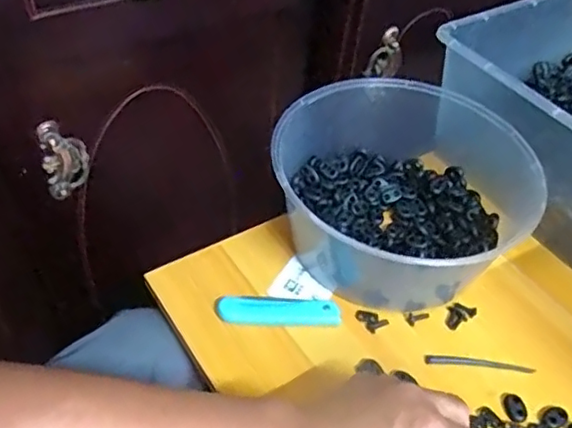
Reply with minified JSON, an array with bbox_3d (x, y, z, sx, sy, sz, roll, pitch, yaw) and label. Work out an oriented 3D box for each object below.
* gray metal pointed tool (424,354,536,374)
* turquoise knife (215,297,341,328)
[{"bbox_3d":[0.156,0.120,0.490,0.088,0.004,0.011,6,46,-2],"label":"gray metal pointed tool"},{"bbox_3d":[-0.006,0.082,0.508,0.101,0.006,0.026,2,46,-6],"label":"turquoise knife"}]

